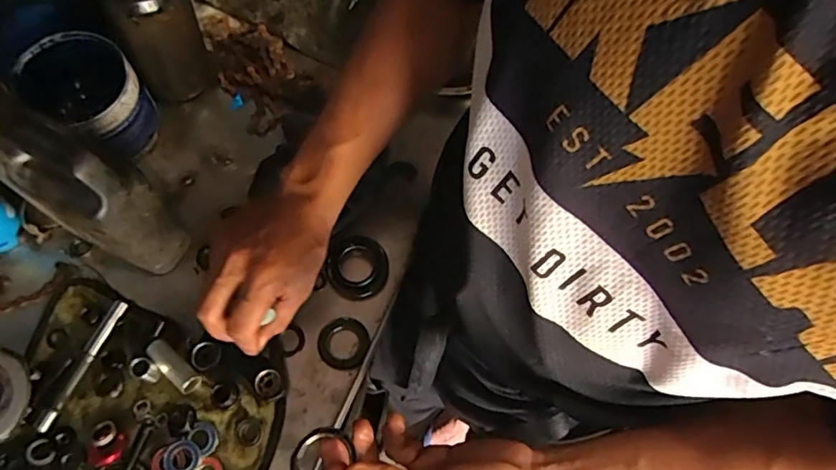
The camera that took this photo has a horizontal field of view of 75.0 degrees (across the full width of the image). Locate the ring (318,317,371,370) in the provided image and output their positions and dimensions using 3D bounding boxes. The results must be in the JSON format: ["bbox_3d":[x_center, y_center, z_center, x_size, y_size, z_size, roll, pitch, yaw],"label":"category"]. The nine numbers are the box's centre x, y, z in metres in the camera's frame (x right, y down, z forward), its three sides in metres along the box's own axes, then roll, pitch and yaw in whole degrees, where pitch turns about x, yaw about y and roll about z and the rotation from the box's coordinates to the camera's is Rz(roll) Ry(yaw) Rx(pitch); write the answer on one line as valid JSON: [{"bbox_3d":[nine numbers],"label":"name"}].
[{"bbox_3d":[-0.070,0.102,0.514,0.048,0.014,0.046,2,68,-4],"label":"ring"}]

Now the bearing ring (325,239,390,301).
[{"bbox_3d":[-0.059,0.034,0.541,0.057,0.020,0.060,2,68,-4],"label":"bearing ring"}]

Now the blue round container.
[{"bbox_3d":[-0.322,-0.137,0.544,0.105,0.083,0.091,31,69,8],"label":"blue round container"}]

